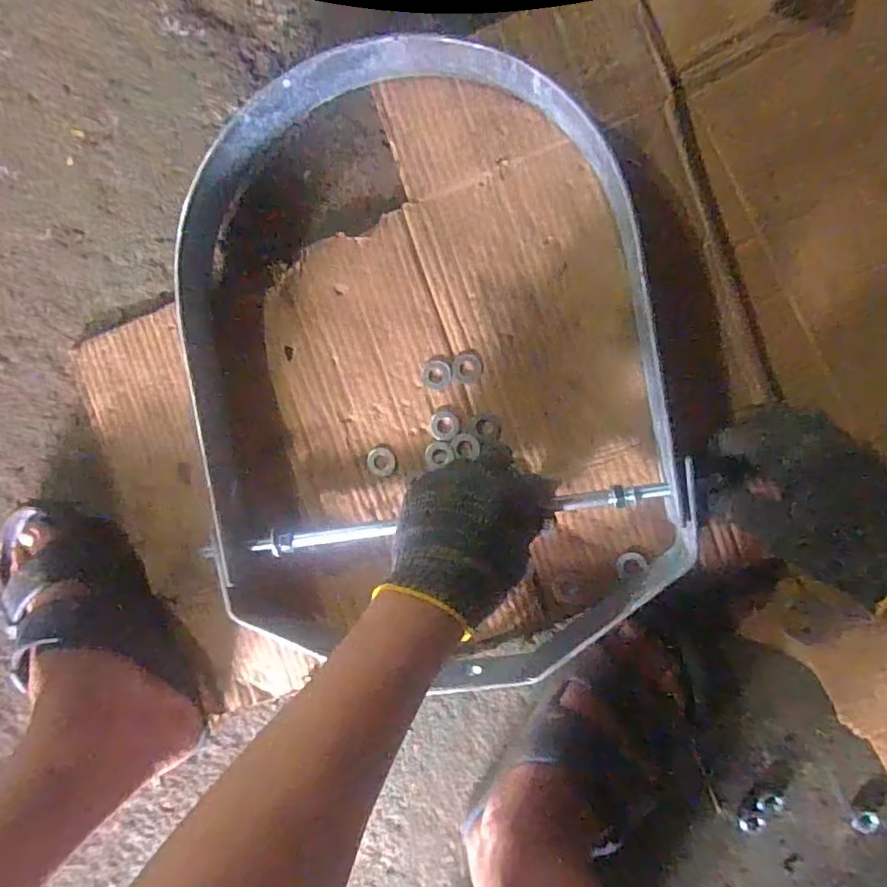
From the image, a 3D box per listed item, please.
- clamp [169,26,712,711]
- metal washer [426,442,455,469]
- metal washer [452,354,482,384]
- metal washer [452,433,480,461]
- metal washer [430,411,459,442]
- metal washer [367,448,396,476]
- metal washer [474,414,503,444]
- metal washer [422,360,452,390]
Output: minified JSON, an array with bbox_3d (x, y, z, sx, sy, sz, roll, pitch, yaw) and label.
[{"bbox_3d":[-0.023,-0.055,0.454,0.381,0.057,0.525,-11,89,9],"label":"clamp"},{"bbox_3d":[-0.004,0.009,0.466,0.024,0.004,0.022,0,91,9],"label":"metal washer"},{"bbox_3d":[0.020,-0.063,0.463,0.024,0.004,0.025,0,91,9],"label":"metal washer"},{"bbox_3d":[0.019,0.002,0.464,0.023,0.004,0.021,11,93,8],"label":"metal washer"},{"bbox_3d":[0.000,-0.015,0.469,0.025,0.004,0.025,0,91,9],"label":"metal washer"},{"bbox_3d":[-0.054,0.016,0.474,0.024,0.004,0.024,0,91,9],"label":"metal washer"},{"bbox_3d":[0.038,-0.013,0.462,0.022,0.004,0.024,-5,90,9],"label":"metal washer"},{"bbox_3d":[-0.006,-0.059,0.467,0.025,0.004,0.025,0,91,9],"label":"metal washer"}]

